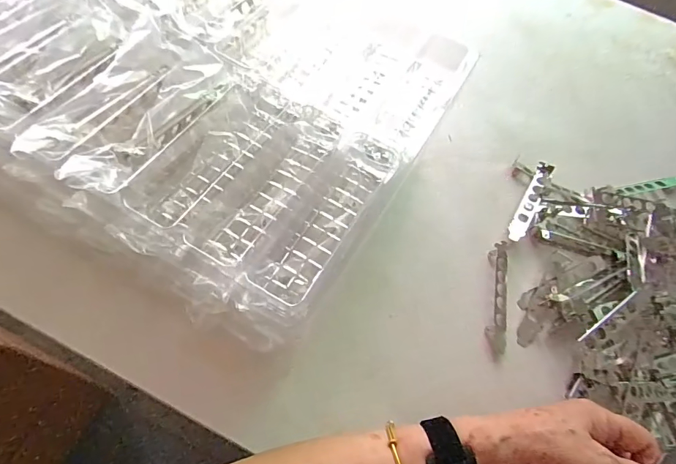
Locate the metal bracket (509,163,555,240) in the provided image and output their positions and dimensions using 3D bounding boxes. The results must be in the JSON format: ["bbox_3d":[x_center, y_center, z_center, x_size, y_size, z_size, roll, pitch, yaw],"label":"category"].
[{"bbox_3d":[0.232,-0.037,0.505,0.019,0.018,0.121,31,63,8],"label":"metal bracket"}]

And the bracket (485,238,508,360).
[{"bbox_3d":[0.172,0.067,0.451,0.022,0.013,0.125,13,62,-1],"label":"bracket"}]

